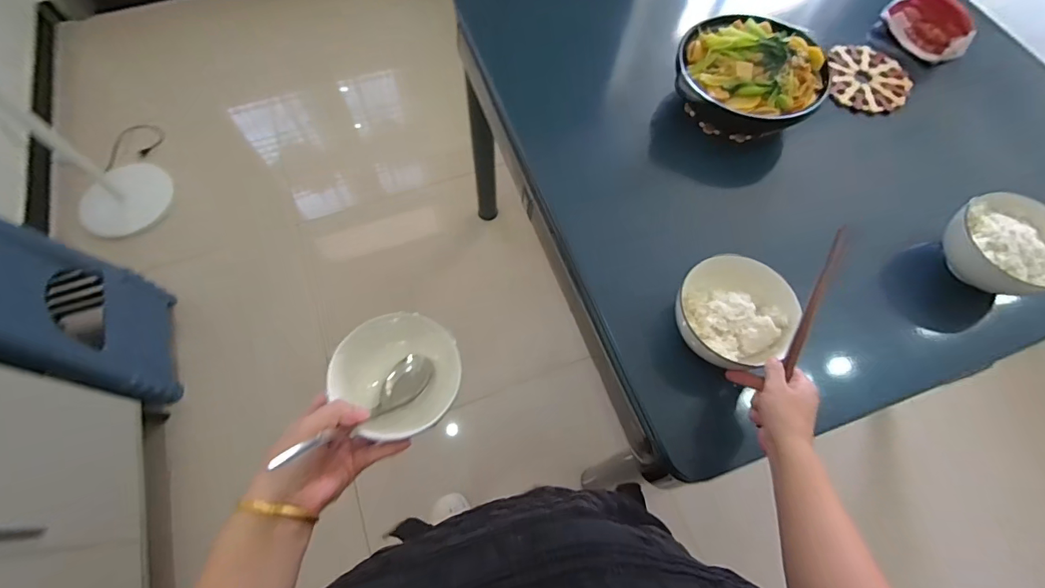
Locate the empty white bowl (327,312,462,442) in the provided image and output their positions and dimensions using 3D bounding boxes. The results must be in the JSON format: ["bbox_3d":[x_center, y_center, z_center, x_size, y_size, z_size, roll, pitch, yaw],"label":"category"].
[{"bbox_3d":[-0.110,0.069,0.408,0.104,0.053,0.102,1,67,-2],"label":"empty white bowl"}]

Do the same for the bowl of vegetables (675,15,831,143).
[{"bbox_3d":[0.368,-0.357,0.761,0.220,0.106,0.204,1,67,-2],"label":"bowl of vegetables"}]

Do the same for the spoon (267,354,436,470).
[{"bbox_3d":[-0.134,0.098,0.379,0.030,0.038,0.155,39,32,13],"label":"spoon"}]

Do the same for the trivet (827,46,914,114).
[{"bbox_3d":[0.627,-0.385,0.821,0.134,0.020,0.150,16,68,4],"label":"trivet"}]

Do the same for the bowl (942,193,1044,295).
[{"bbox_3d":[0.659,-0.069,0.623,0.123,0.067,0.152,-15,69,-9],"label":"bowl"}]

